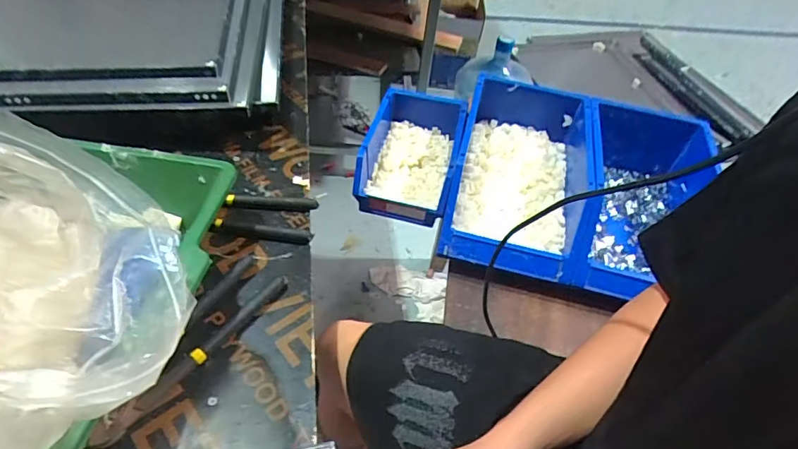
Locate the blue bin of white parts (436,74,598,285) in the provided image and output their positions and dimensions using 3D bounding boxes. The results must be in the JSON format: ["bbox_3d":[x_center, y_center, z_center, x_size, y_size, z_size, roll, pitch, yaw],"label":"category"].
[{"bbox_3d":[0.205,-0.088,0.797,0.210,0.126,0.347,13,49,6],"label":"blue bin of white parts"}]

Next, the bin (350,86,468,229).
[{"bbox_3d":[0.023,-0.120,0.825,0.151,0.102,0.231,13,49,5],"label":"bin"}]

